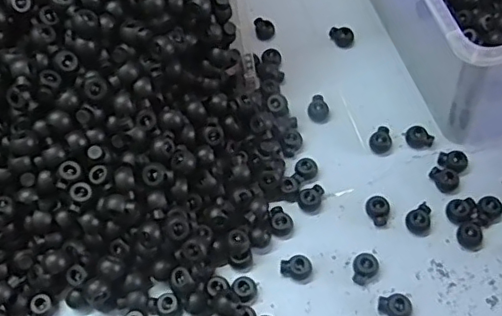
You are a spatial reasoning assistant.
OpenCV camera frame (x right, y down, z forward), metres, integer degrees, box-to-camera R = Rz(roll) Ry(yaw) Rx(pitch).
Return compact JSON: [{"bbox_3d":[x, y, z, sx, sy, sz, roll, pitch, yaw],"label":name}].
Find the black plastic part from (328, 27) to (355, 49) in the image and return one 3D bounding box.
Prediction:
[{"bbox_3d":[0.082,-0.111,0.513,0.023,0.012,0.020,10,60,6],"label":"black plastic part"}]

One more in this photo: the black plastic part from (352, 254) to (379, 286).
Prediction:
[{"bbox_3d":[0.080,0.079,0.401,0.017,0.011,0.022,31,64,17],"label":"black plastic part"}]

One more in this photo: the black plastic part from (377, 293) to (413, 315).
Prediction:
[{"bbox_3d":[0.099,0.102,0.385,0.021,0.012,0.016,0,59,0],"label":"black plastic part"}]

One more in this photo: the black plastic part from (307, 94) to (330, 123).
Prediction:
[{"bbox_3d":[0.057,-0.042,0.477,0.018,0.010,0.022,10,60,5],"label":"black plastic part"}]

